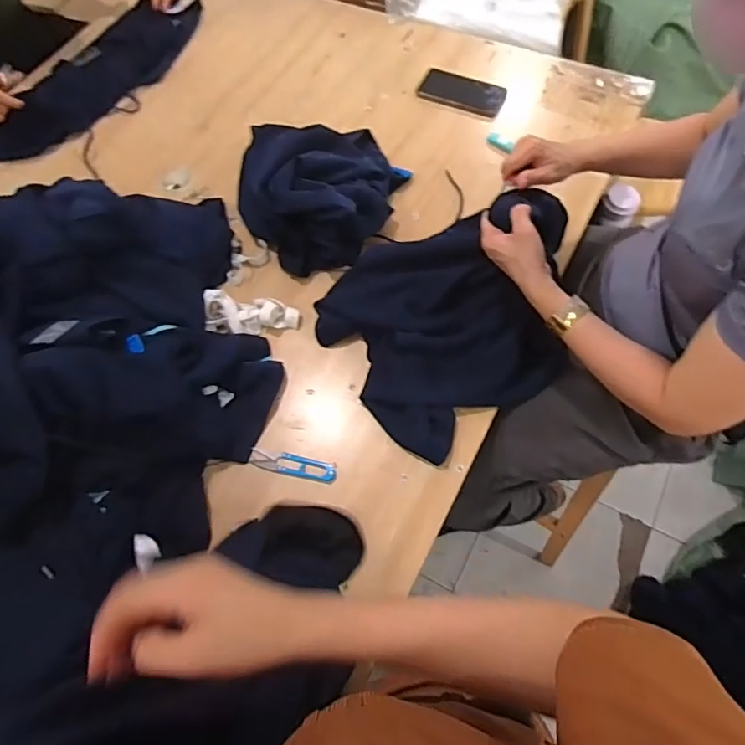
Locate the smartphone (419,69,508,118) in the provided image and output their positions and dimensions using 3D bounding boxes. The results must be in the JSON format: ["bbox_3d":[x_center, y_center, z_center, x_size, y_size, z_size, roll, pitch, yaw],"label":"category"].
[{"bbox_3d":[0.178,-0.552,1.014,0.167,0.009,0.081,26,69,14],"label":"smartphone"}]

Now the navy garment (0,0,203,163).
[{"bbox_3d":[-0.578,-0.625,1.068,0.180,0.065,0.584,31,70,16],"label":"navy garment"}]

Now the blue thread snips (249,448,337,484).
[{"bbox_3d":[-0.109,0.126,0.703,0.121,0.008,0.032,10,66,8],"label":"blue thread snips"}]

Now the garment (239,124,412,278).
[{"bbox_3d":[-0.083,-0.307,0.852,0.287,0.086,0.293,-10,65,-2],"label":"garment"}]

